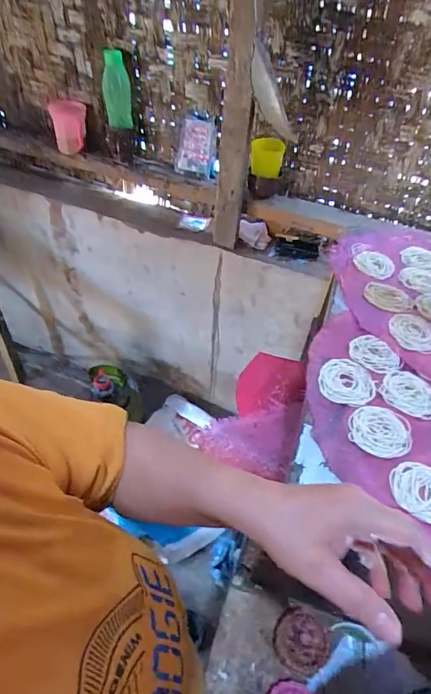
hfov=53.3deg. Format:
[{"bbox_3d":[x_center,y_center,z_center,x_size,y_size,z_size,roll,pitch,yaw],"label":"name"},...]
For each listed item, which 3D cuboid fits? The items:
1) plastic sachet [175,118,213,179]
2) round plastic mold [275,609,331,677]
[{"bbox_3d":[-0.052,-0.504,1.083,0.104,0.132,0.017,24,35,21],"label":"plastic sachet"},{"bbox_3d":[0.110,0.369,0.543,0.066,0.028,0.064,33,53,24],"label":"round plastic mold"}]

